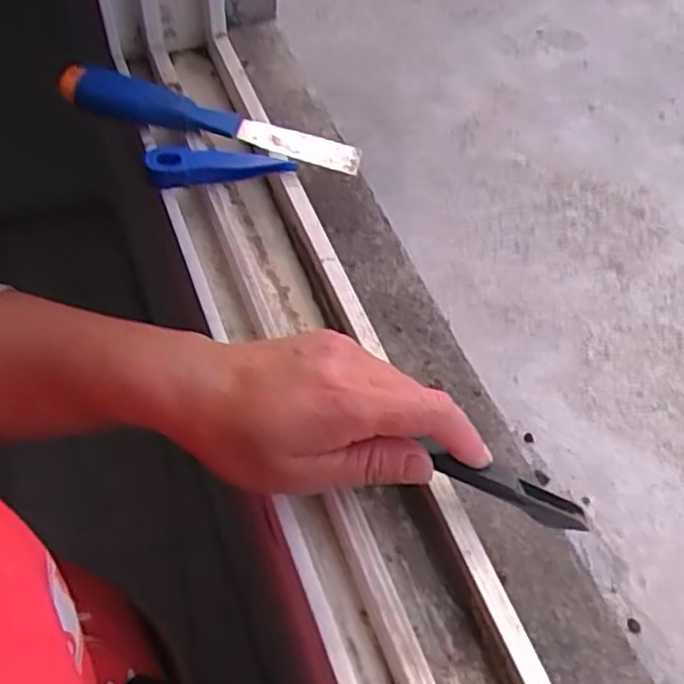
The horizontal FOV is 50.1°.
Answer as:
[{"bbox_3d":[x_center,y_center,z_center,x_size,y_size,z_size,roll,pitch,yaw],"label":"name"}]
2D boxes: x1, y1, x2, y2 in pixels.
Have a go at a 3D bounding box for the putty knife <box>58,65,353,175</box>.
[{"bbox_3d":[-0.081,-0.139,0.451,0.184,0.036,0.025,12,57,5],"label":"putty knife"}]

